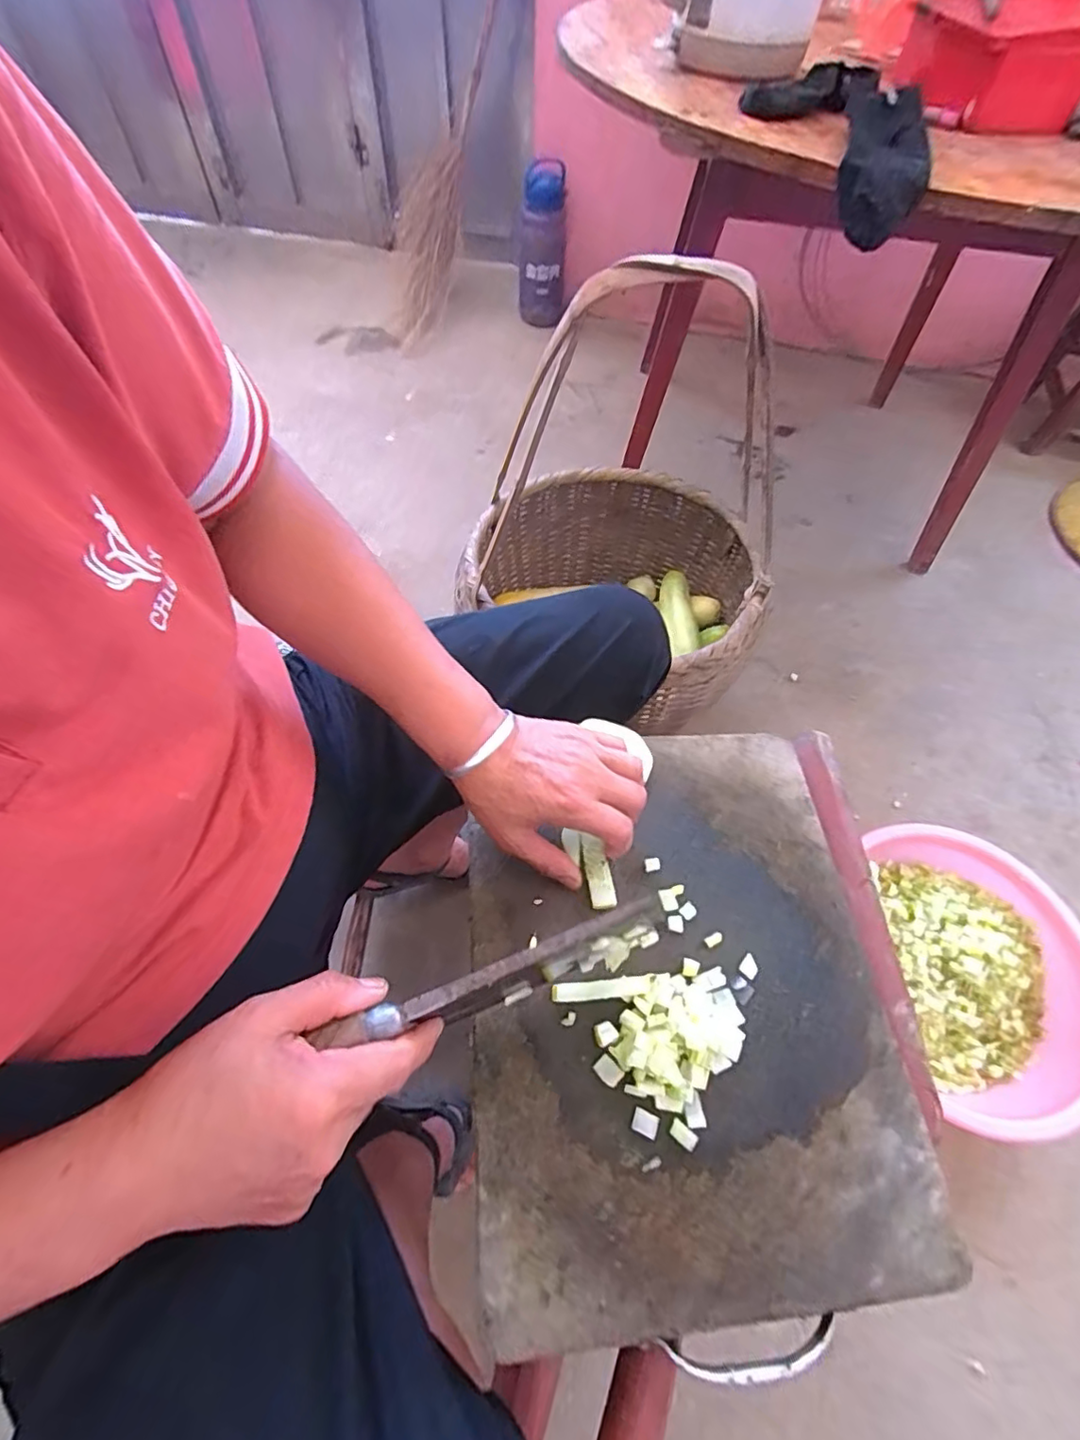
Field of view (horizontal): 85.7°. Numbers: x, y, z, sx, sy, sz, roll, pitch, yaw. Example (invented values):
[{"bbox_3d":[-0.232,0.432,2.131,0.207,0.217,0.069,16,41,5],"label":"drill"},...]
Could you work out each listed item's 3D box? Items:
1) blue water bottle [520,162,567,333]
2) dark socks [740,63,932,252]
[{"bbox_3d":[0.004,-1.177,1.463,0.112,0.338,0.128,1,58,-2],"label":"blue water bottle"},{"bbox_3d":[0.302,-0.616,0.621,0.165,0.078,0.311,9,58,3],"label":"dark socks"}]

